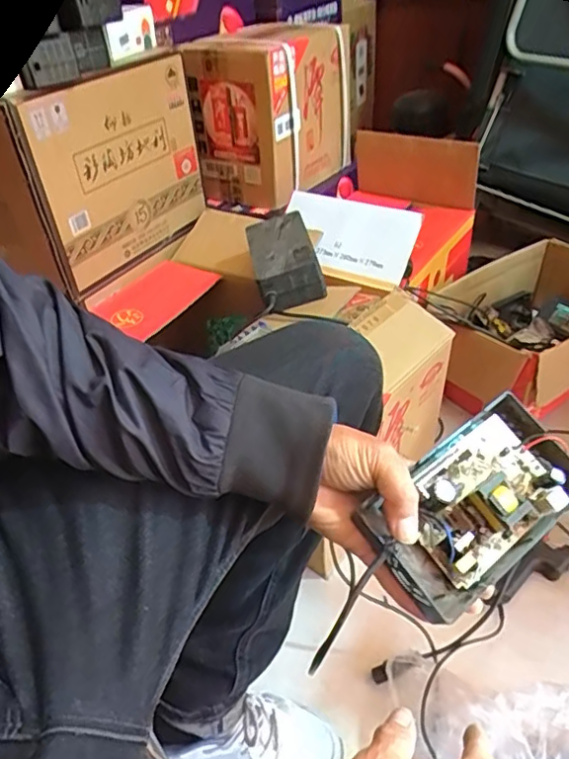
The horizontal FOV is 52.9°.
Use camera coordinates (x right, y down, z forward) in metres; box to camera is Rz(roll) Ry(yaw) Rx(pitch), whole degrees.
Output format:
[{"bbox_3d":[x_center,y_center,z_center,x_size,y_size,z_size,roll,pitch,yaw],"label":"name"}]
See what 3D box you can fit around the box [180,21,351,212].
[{"bbox_3d":[-0.032,-0.551,1.195,0.207,0.286,0.274,19,44,26],"label":"box"}]

